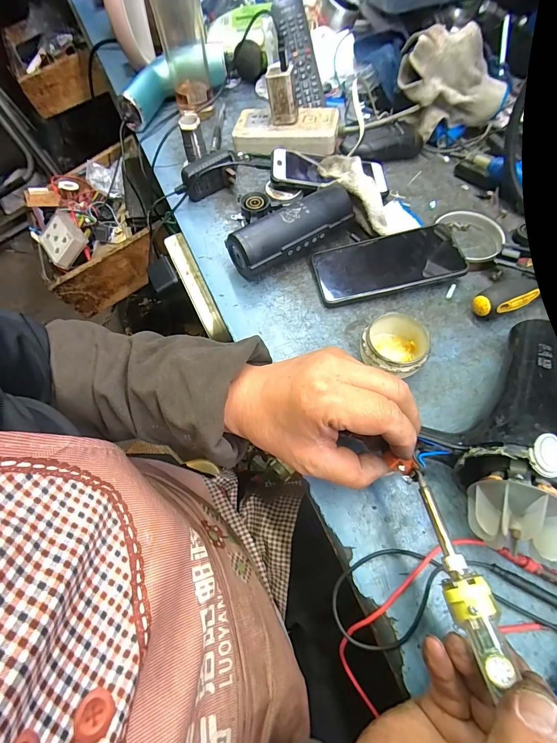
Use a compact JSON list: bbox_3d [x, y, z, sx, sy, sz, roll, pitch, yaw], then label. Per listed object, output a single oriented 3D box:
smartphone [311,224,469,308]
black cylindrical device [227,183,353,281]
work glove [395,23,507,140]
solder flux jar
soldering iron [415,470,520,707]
[{"bbox_3d":[0.124,-0.123,0.395,0.160,0.013,0.078,-12,62,0],"label":"smartphone"},{"bbox_3d":[0.018,-0.160,0.402,0.152,0.051,0.054,-29,65,-13],"label":"black cylindrical device"},{"bbox_3d":[0.237,-0.389,0.473,0.139,0.113,0.070,-6,62,-2],"label":"work glove"},{"bbox_3d":[0.112,-0.022,0.339,0.060,0.040,0.058,-1,62,1],"label":"solder flux jar"},{"bbox_3d":[0.119,0.167,0.173,0.021,0.015,0.229,-12,57,-3],"label":"soldering iron"}]

